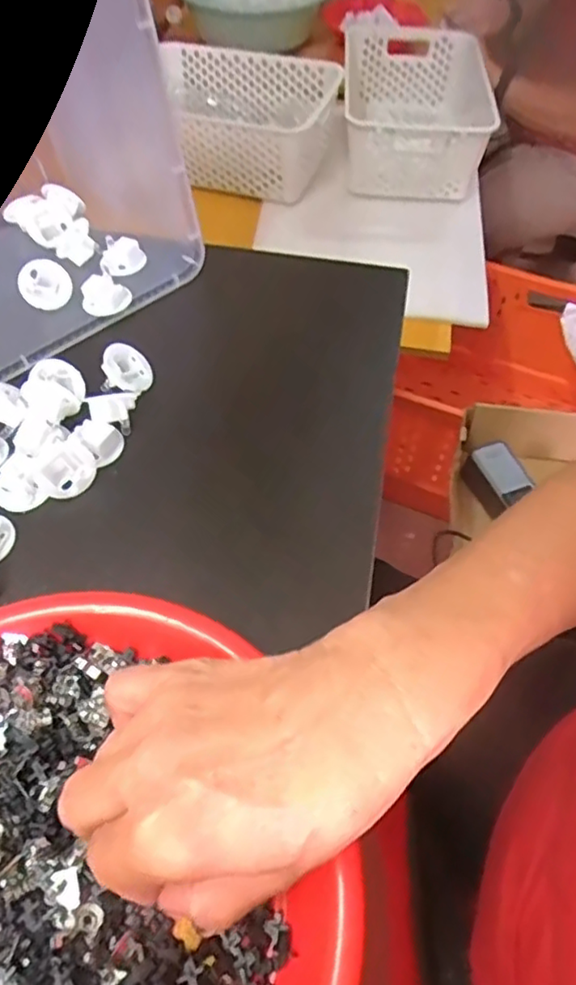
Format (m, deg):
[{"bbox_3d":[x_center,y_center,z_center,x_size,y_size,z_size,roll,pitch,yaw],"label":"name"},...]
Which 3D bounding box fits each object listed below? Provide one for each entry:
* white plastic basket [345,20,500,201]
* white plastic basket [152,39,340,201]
[{"bbox_3d":[0.203,-0.610,0.999,0.229,0.115,0.324,3,57,0],"label":"white plastic basket"},{"bbox_3d":[-0.084,-0.564,0.942,0.302,0.105,0.205,16,58,8],"label":"white plastic basket"}]

